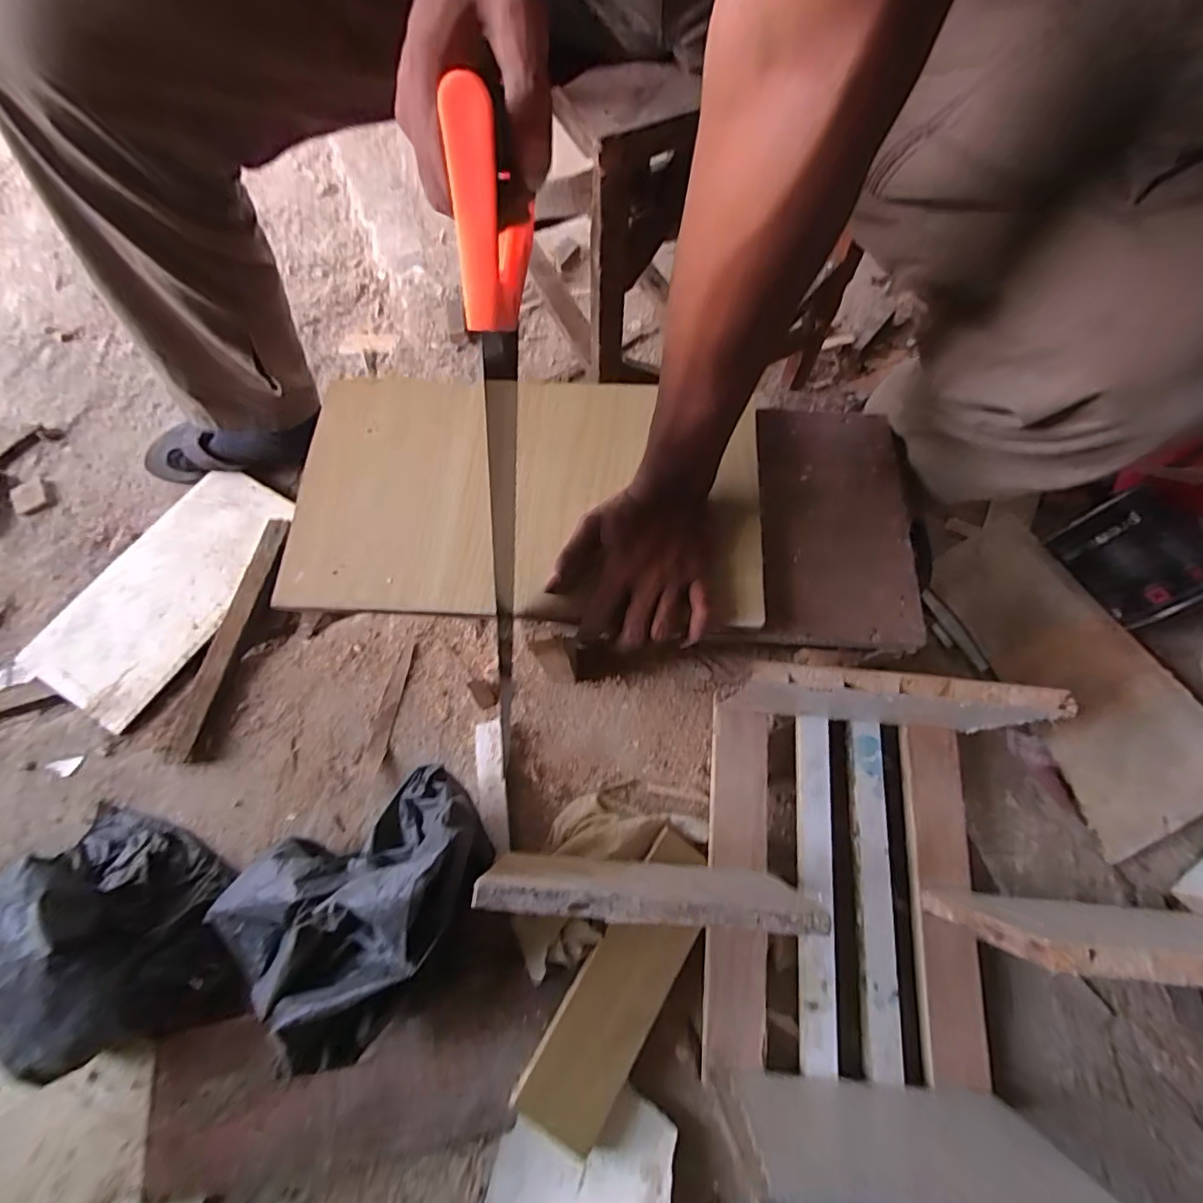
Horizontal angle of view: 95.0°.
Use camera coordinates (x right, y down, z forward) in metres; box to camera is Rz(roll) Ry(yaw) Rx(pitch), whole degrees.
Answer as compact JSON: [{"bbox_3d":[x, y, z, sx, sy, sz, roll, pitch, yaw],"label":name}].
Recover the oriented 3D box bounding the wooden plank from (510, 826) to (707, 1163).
[{"bbox_3d":[0.024,0.339,0.500,0.073,0.012,0.250,30,66,15],"label":"wooden plank"}]

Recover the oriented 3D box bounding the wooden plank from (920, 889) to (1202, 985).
[{"bbox_3d":[0.431,0.270,0.446,0.264,0.171,0.021,5,77,-1],"label":"wooden plank"}]

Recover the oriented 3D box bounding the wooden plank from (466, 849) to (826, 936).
[{"bbox_3d":[0.033,0.207,0.395,0.235,0.031,0.038,3,69,2],"label":"wooden plank"}]

